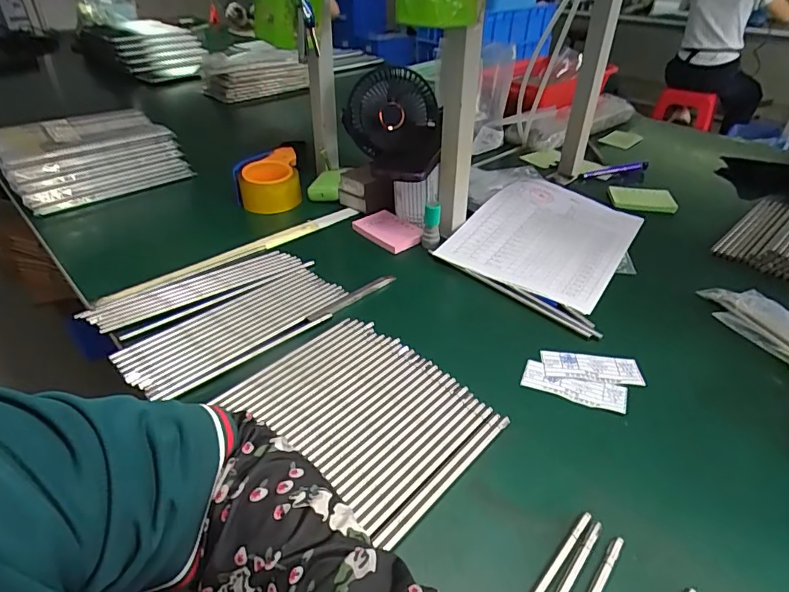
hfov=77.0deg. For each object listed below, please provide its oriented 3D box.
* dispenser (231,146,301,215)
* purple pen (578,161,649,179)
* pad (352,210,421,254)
[{"bbox_3d":[-0.213,-0.193,0.833,0.104,0.070,0.102,-11,38,-15],"label":"dispenser"},{"bbox_3d":[0.408,-0.231,0.919,0.149,0.017,0.014,-12,38,-15],"label":"purple pen"},{"bbox_3d":[-0.009,-0.098,0.737,0.066,0.016,0.102,-26,44,-31],"label":"pad"}]

